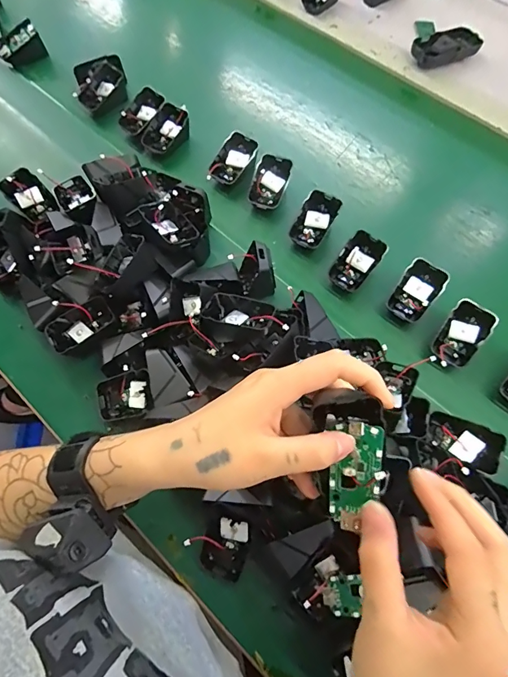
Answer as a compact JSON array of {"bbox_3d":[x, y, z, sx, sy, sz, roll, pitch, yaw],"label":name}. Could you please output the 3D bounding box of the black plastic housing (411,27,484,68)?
[{"bbox_3d":[0.303,-0.455,0.642,0.113,0.033,0.060,-24,70,-10],"label":"black plastic housing"}]

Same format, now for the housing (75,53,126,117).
[{"bbox_3d":[-0.224,-0.371,0.597,0.077,0.043,0.059,-18,69,-8],"label":"housing"}]

